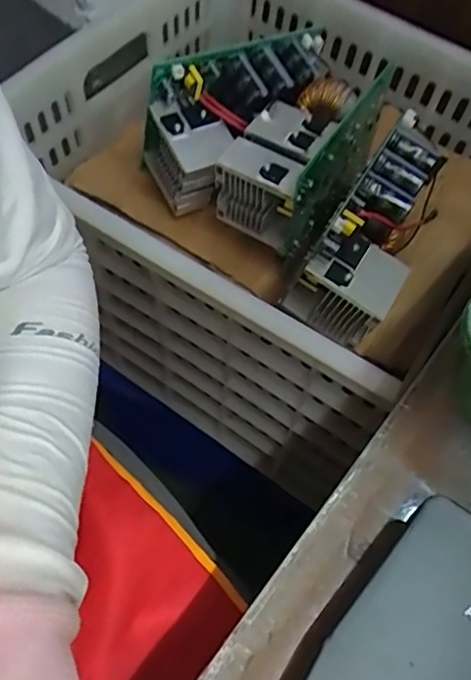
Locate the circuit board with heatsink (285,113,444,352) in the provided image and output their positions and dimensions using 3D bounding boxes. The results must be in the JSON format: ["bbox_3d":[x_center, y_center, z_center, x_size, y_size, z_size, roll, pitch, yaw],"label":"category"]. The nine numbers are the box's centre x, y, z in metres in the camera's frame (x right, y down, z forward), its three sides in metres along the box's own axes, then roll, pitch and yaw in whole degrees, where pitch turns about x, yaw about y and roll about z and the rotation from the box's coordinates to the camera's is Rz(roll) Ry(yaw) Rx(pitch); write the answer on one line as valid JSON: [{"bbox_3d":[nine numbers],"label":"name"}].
[{"bbox_3d":[0.120,-0.088,0.469,0.076,0.101,0.165,32,62,15],"label":"circuit board with heatsink"}]

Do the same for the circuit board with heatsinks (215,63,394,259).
[{"bbox_3d":[0.061,-0.162,0.496,0.081,0.077,0.167,31,62,14],"label":"circuit board with heatsinks"}]

